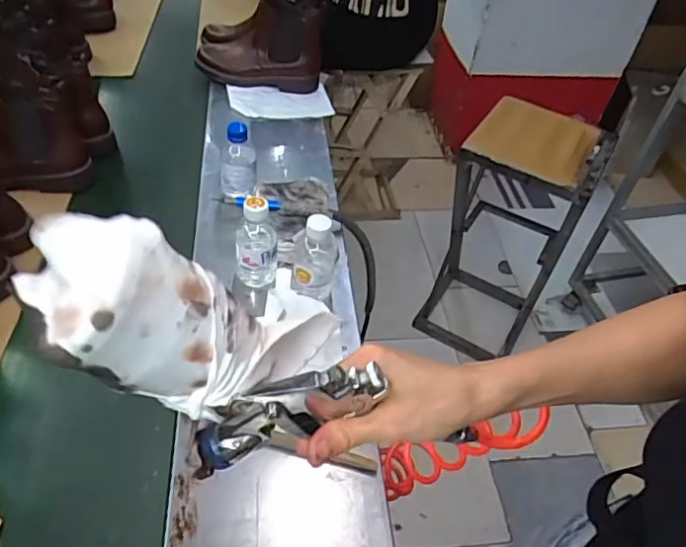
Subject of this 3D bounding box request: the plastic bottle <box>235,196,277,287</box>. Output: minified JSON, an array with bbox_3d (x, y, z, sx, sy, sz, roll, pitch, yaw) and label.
[{"bbox_3d":[-0.123,-0.043,0.782,0.059,0.145,0.050,-5,47,-11],"label":"plastic bottle"}]

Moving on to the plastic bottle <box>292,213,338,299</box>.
[{"bbox_3d":[-0.038,-0.026,0.761,0.061,0.133,0.073,5,46,-2],"label":"plastic bottle"}]

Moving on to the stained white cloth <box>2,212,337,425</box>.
[{"bbox_3d":[-0.088,0.034,0.332,0.188,0.070,0.068,31,29,-42],"label":"stained white cloth"}]

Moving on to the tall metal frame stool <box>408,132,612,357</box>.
[{"bbox_3d":[0.464,-0.090,1.616,0.316,0.718,0.374,24,48,16],"label":"tall metal frame stool"}]

